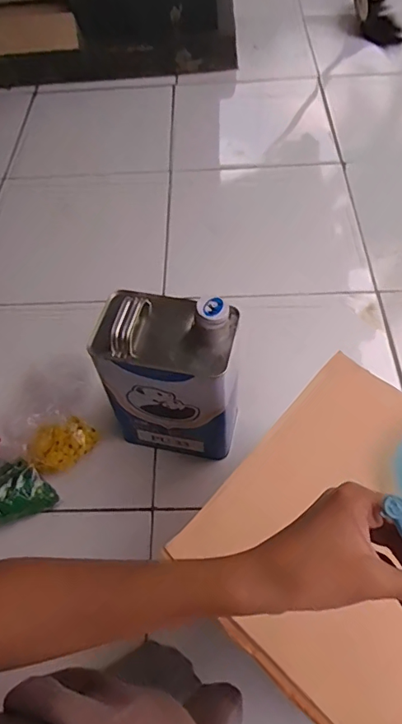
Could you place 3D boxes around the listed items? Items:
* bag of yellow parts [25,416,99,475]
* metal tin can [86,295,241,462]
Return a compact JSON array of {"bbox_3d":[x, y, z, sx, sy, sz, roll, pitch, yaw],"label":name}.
[{"bbox_3d":[-0.209,0.127,0.737,0.067,0.062,0.100,34,65,23],"label":"bag of yellow parts"},{"bbox_3d":[-0.039,0.018,0.665,0.170,0.248,0.115,8,57,9],"label":"metal tin can"}]

